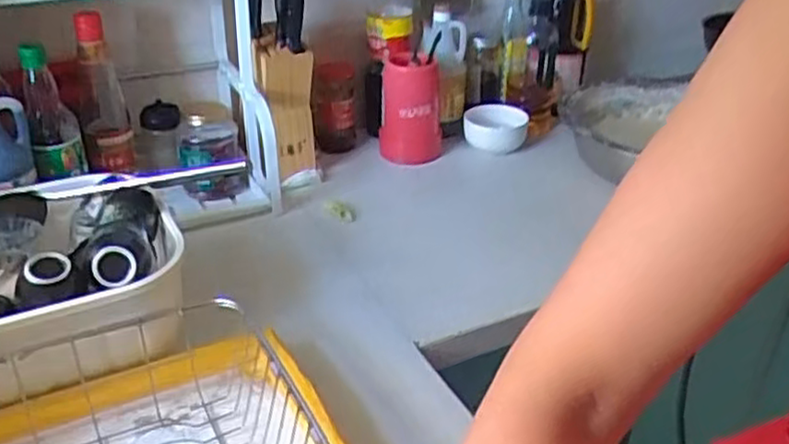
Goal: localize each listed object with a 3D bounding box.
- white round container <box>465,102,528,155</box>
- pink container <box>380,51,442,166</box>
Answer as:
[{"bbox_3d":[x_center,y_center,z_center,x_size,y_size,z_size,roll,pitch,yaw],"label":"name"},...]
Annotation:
[{"bbox_3d":[0.172,-0.156,1.243,0.100,0.061,0.096,1,30,-1],"label":"white round container"},{"bbox_3d":[0.029,-0.188,1.199,0.098,0.155,0.095,2,30,2],"label":"pink container"}]

